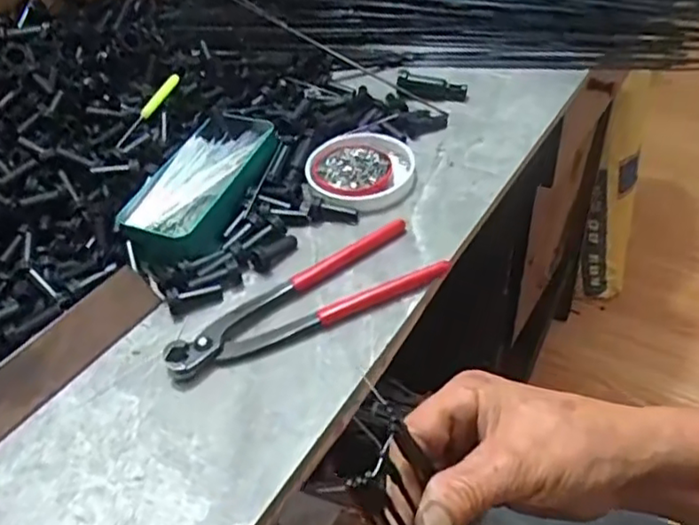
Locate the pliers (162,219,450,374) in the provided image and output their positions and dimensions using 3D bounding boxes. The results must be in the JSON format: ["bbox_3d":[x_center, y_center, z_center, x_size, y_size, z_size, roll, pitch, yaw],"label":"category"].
[{"bbox_3d":[-0.029,0.025,0.443,0.191,0.017,0.060,-26,47,-18],"label":"pliers"}]

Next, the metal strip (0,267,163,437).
[{"bbox_3d":[-0.195,0.068,0.415,0.008,0.035,0.178,-16,24,50],"label":"metal strip"}]

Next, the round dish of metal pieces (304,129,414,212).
[{"bbox_3d":[0.010,-0.077,0.539,0.087,0.016,0.089,-4,44,4],"label":"round dish of metal pieces"}]

